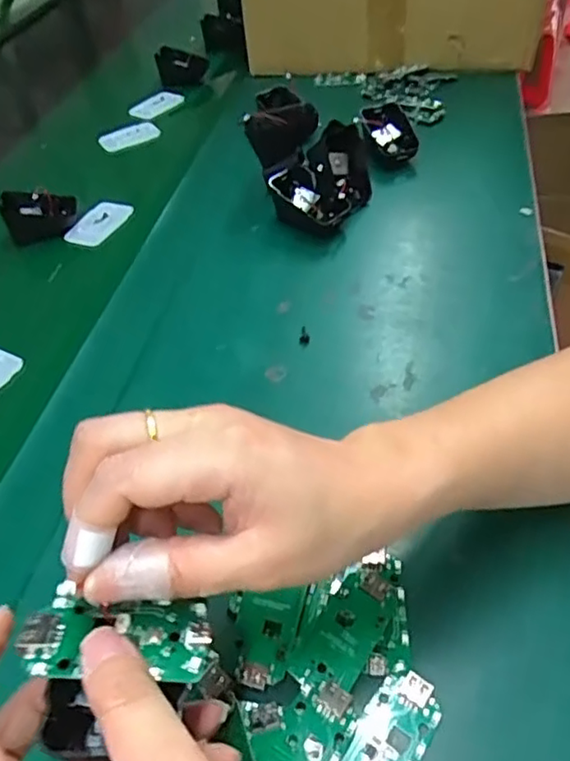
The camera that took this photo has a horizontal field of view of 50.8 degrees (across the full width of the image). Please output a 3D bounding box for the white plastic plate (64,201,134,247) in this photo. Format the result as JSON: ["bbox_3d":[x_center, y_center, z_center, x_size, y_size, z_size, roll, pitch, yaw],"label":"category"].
[{"bbox_3d":[-0.187,-0.157,0.601,0.034,0.010,0.068,36,59,-7],"label":"white plastic plate"}]

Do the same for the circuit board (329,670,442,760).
[{"bbox_3d":[0.044,0.159,0.263,0.031,0.005,0.063,25,55,26],"label":"circuit board"}]

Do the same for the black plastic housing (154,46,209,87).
[{"bbox_3d":[-0.143,-0.431,0.825,0.067,0.047,0.027,8,48,15],"label":"black plastic housing"}]

